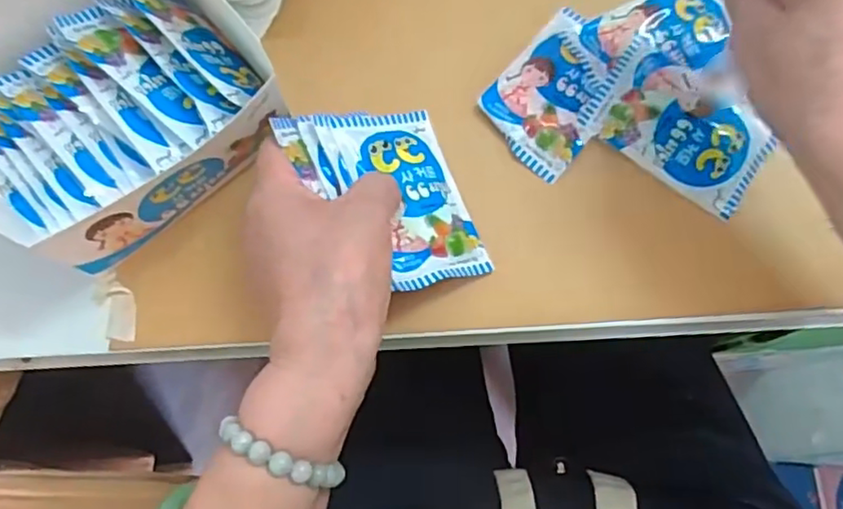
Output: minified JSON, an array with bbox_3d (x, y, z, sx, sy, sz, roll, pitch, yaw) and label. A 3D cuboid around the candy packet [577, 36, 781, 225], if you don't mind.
[{"bbox_3d":[0.151,-0.075,0.367,0.098,0.005,0.068,32,77,9],"label":"candy packet"}]

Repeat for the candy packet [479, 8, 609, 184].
[{"bbox_3d":[0.082,-0.098,0.378,0.065,0.008,0.094,40,79,10],"label":"candy packet"}]

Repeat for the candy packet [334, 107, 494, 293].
[{"bbox_3d":[-0.004,-0.033,0.346,0.060,0.006,0.102,-12,73,-34],"label":"candy packet"}]

